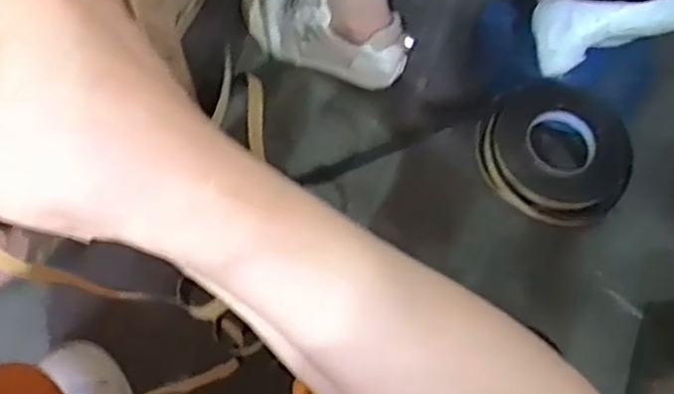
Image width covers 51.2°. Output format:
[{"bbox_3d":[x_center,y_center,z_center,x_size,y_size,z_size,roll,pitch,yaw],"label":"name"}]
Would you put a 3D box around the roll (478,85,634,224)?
[{"bbox_3d":[0.247,-0.047,0.803,0.162,0.048,0.164,1,67,-3],"label":"roll"}]

